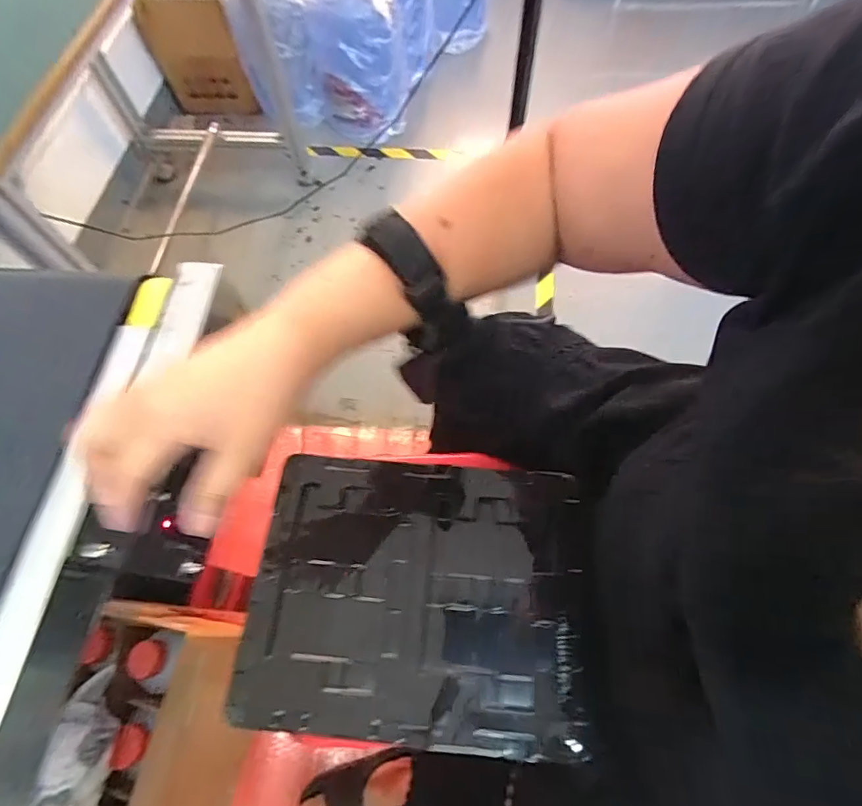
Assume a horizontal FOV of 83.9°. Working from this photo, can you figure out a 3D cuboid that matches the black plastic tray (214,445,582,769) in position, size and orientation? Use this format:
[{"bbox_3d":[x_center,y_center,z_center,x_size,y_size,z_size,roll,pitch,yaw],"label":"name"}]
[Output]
[{"bbox_3d":[-0.012,0.157,0.408,0.273,0.017,0.219,4,65,3],"label":"black plastic tray"}]

